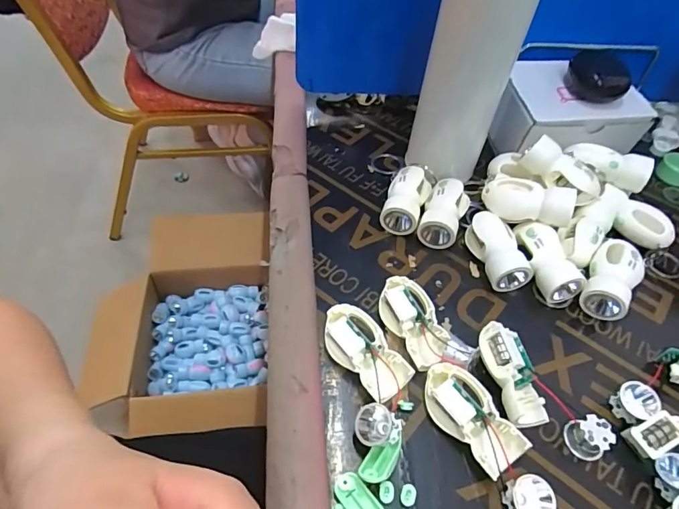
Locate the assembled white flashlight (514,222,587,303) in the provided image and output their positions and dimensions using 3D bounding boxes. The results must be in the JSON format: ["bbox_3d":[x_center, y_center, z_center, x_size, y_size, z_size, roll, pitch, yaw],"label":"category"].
[{"bbox_3d":[0.155,0.002,0.331,0.026,0.022,0.065,-16,65,-8],"label":"assembled white flashlight"}]

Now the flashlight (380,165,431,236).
[{"bbox_3d":[0.057,-0.047,0.370,0.030,0.024,0.058,19,52,11],"label":"flashlight"}]

